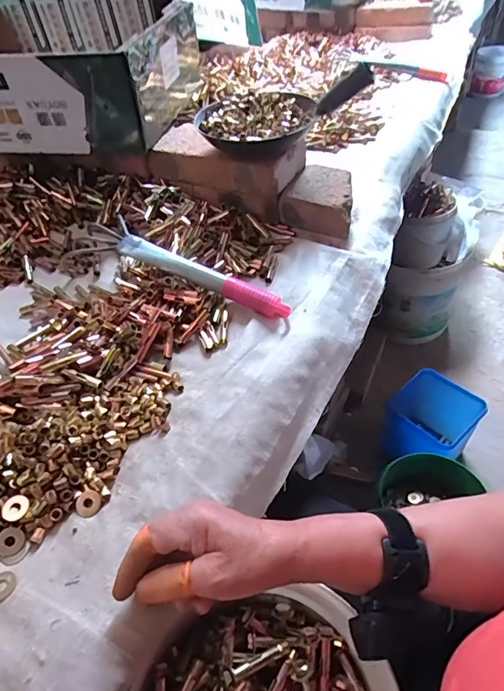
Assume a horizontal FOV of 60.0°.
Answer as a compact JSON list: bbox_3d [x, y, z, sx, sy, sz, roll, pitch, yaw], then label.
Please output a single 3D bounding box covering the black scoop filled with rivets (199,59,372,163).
[{"bbox_3d":[0.033,-0.340,0.615,0.216,0.081,0.152,-24,50,-18],"label":"black scoop filled with rivets"}]

